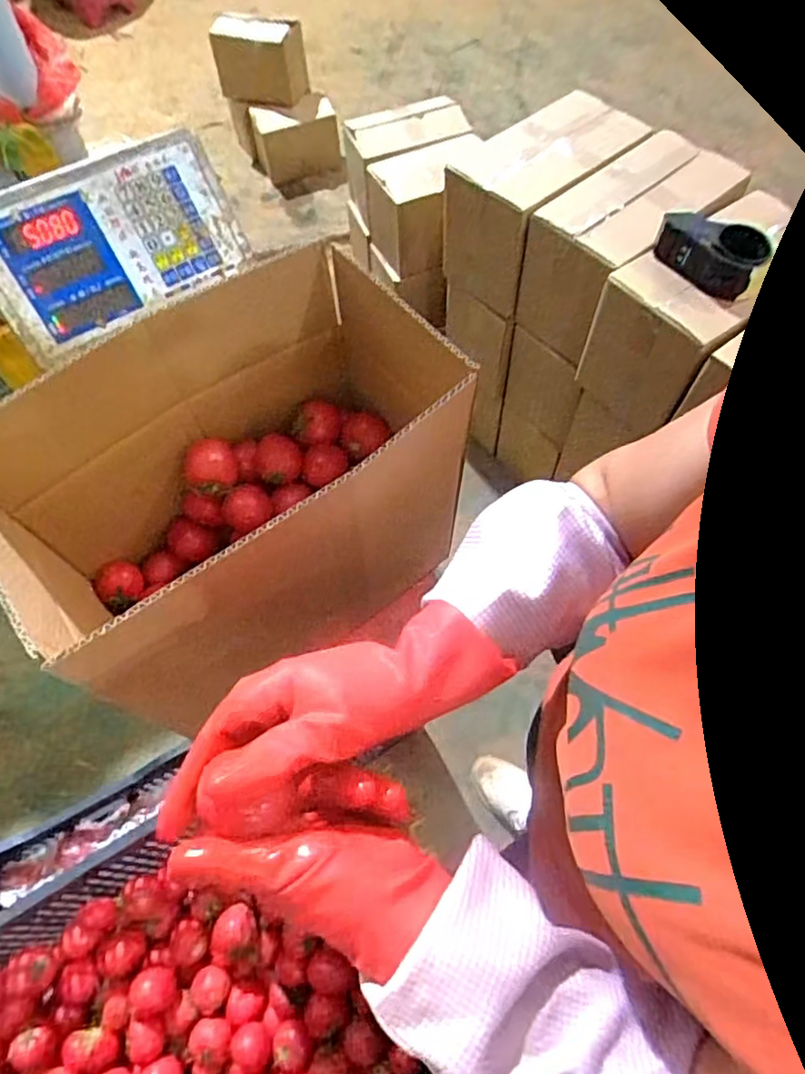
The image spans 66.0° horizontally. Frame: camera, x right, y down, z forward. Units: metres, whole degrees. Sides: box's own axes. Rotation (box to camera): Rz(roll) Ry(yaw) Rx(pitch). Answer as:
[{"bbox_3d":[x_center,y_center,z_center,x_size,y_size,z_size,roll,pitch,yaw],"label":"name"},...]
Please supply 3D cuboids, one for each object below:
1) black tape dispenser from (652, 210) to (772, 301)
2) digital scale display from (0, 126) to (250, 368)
[{"bbox_3d":[0.444,-0.419,0.901,0.073,0.068,0.151,-40,69,-18],"label":"black tape dispenser"},{"bbox_3d":[-0.282,-0.280,0.611,0.231,0.142,0.070,-33,24,-16],"label":"digital scale display"}]

